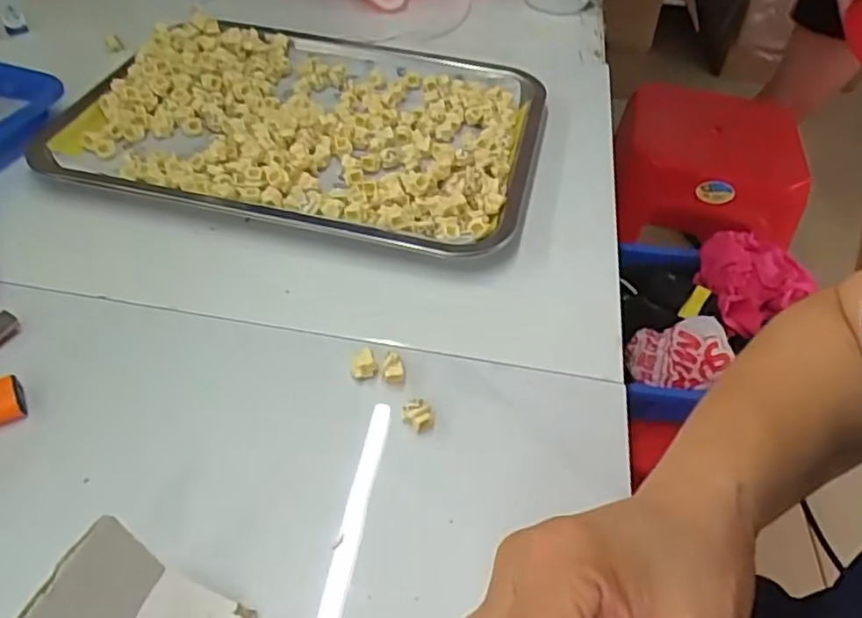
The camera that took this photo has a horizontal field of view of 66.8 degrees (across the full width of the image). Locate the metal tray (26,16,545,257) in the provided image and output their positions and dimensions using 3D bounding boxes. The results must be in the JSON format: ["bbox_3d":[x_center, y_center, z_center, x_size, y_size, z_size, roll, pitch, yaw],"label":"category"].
[{"bbox_3d":[-0.096,-0.153,0.517,0.352,0.022,0.254,13,47,6],"label":"metal tray"}]

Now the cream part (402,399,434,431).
[{"bbox_3d":[-0.007,0.056,0.343,0.017,0.011,0.012,37,54,26],"label":"cream part"}]

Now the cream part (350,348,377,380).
[{"bbox_3d":[-0.038,0.031,0.362,0.014,0.013,0.011,-11,49,-15],"label":"cream part"}]

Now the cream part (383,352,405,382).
[{"bbox_3d":[-0.020,0.032,0.361,0.011,0.010,0.013,1,47,-5],"label":"cream part"}]

